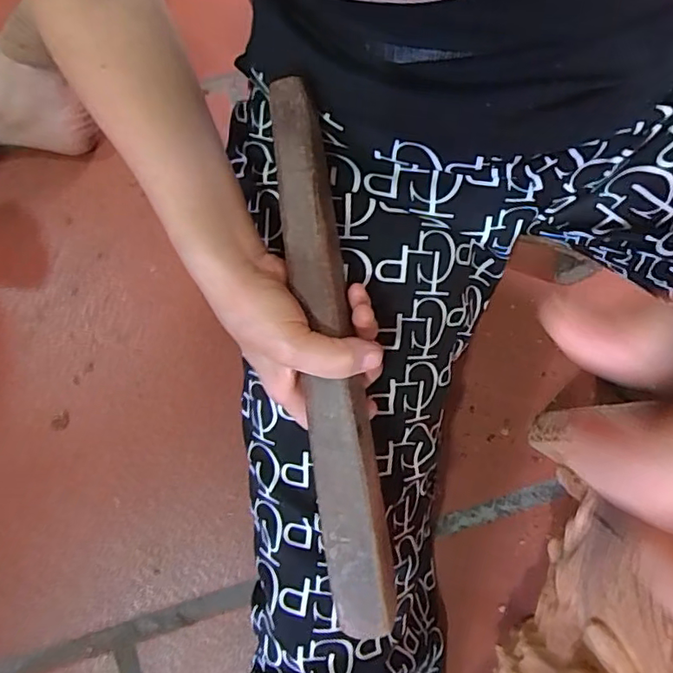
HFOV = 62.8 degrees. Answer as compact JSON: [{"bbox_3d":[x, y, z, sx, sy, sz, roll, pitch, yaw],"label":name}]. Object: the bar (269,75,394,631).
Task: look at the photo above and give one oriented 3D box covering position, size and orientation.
[{"bbox_3d":[-0.004,0.015,0.321,0.036,0.013,0.321,-8,90,-1],"label":"bar"}]

